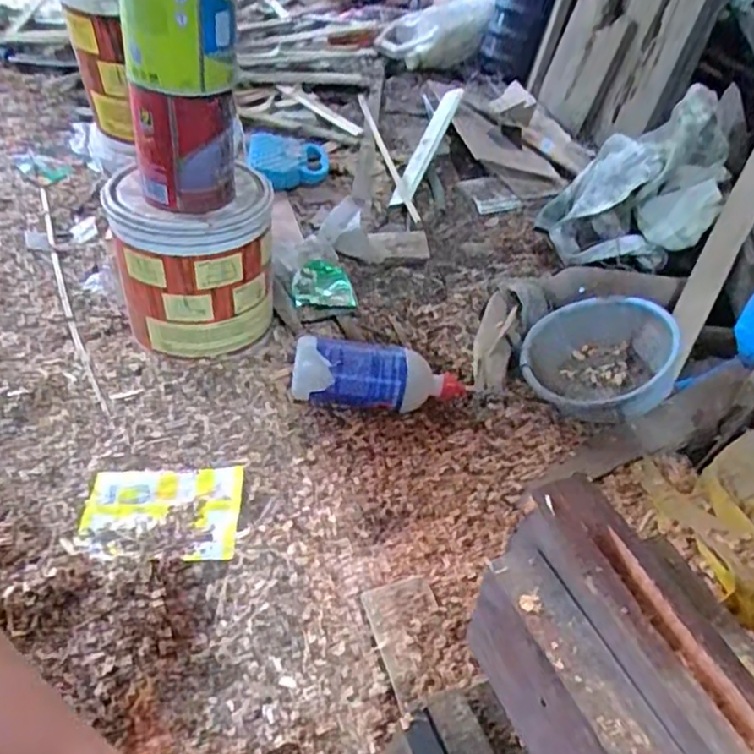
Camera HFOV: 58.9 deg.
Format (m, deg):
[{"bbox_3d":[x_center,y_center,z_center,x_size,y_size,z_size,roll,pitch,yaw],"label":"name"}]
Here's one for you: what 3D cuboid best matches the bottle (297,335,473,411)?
[{"bbox_3d":[0.004,0.003,0.734,0.189,0.076,0.061,5,43,0],"label":"bottle"}]

